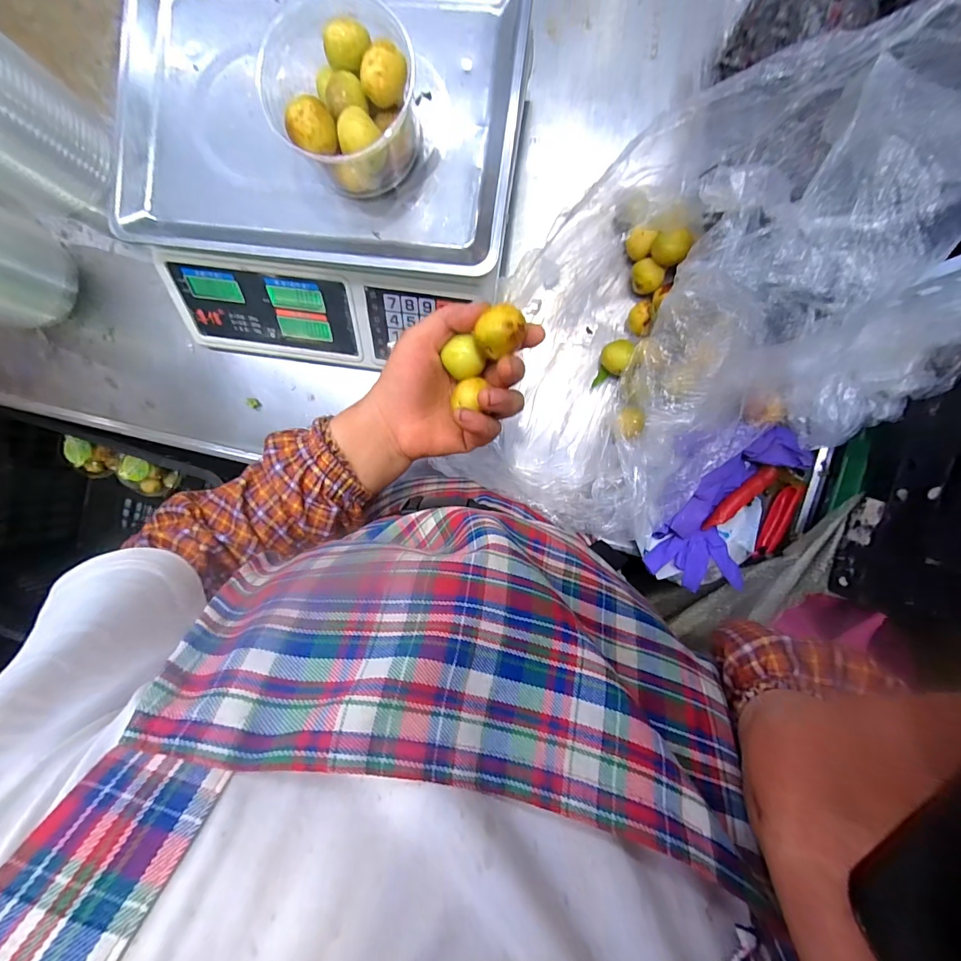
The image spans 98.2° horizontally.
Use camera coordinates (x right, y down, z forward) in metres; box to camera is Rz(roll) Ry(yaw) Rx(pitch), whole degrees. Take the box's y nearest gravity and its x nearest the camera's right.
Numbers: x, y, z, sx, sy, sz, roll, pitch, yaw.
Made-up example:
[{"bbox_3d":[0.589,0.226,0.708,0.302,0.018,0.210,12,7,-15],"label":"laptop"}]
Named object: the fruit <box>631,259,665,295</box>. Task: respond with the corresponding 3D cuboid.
[{"bbox_3d":[0.166,-0.203,0.415,0.025,0.032,0.033,-10,93,6],"label":"fruit"}]

